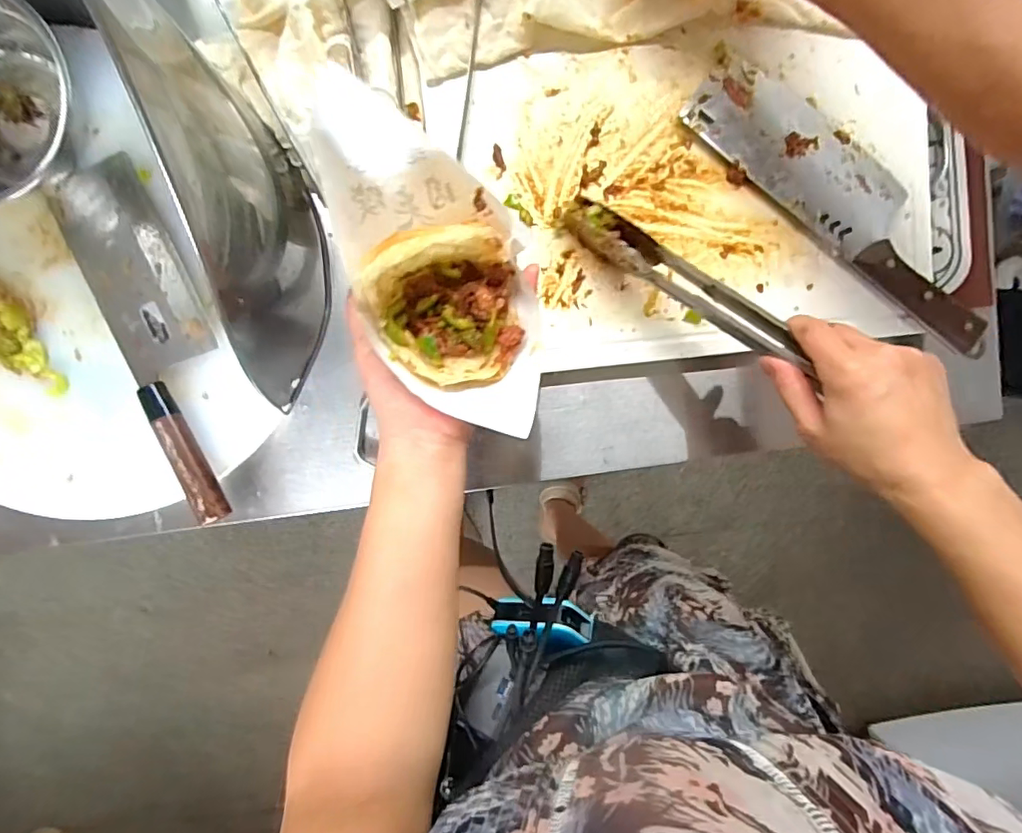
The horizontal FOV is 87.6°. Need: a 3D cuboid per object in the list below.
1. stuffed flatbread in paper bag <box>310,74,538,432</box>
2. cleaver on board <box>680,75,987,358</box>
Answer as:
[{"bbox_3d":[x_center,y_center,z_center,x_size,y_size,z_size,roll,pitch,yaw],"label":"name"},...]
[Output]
[{"bbox_3d":[-0.042,-0.089,0.321,0.096,0.069,0.206,-27,95,6],"label":"stuffed flatbread in paper bag"},{"bbox_3d":[0.272,-0.171,0.420,0.293,0.016,0.077,38,95,-3],"label":"cleaver on board"}]

